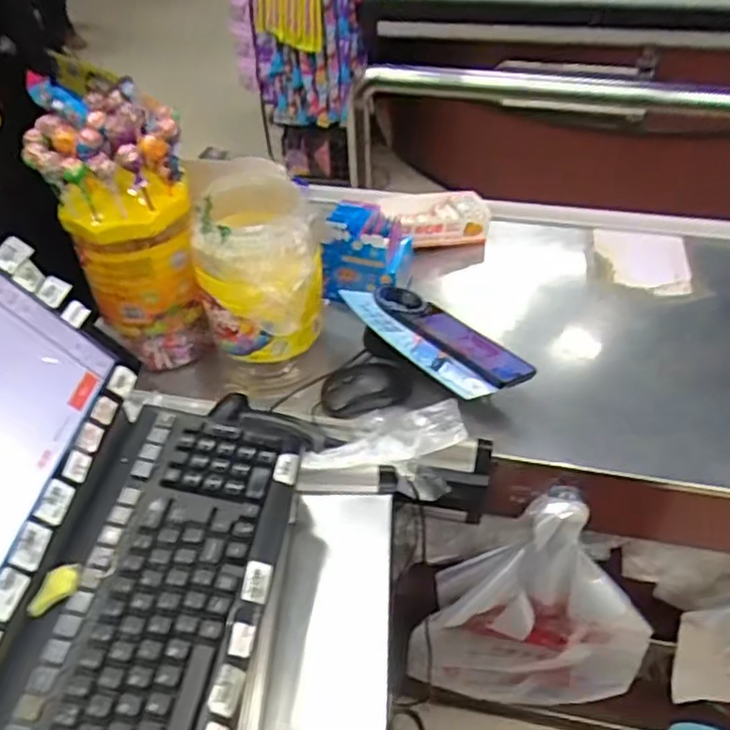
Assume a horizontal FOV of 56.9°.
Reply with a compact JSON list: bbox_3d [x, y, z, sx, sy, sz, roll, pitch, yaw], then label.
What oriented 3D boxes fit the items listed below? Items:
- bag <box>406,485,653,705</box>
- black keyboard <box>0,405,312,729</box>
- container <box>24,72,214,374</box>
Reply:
[{"bbox_3d":[0.247,0.371,0.969,0.349,0.530,0.075,1,45,3],"label":"bag"},{"bbox_3d":[-0.166,0.193,0.515,0.162,0.034,0.385,5,45,6],"label":"black keyboard"},{"bbox_3d":[-0.286,-0.157,0.823,0.155,0.313,0.134,-6,45,-5],"label":"container"}]

